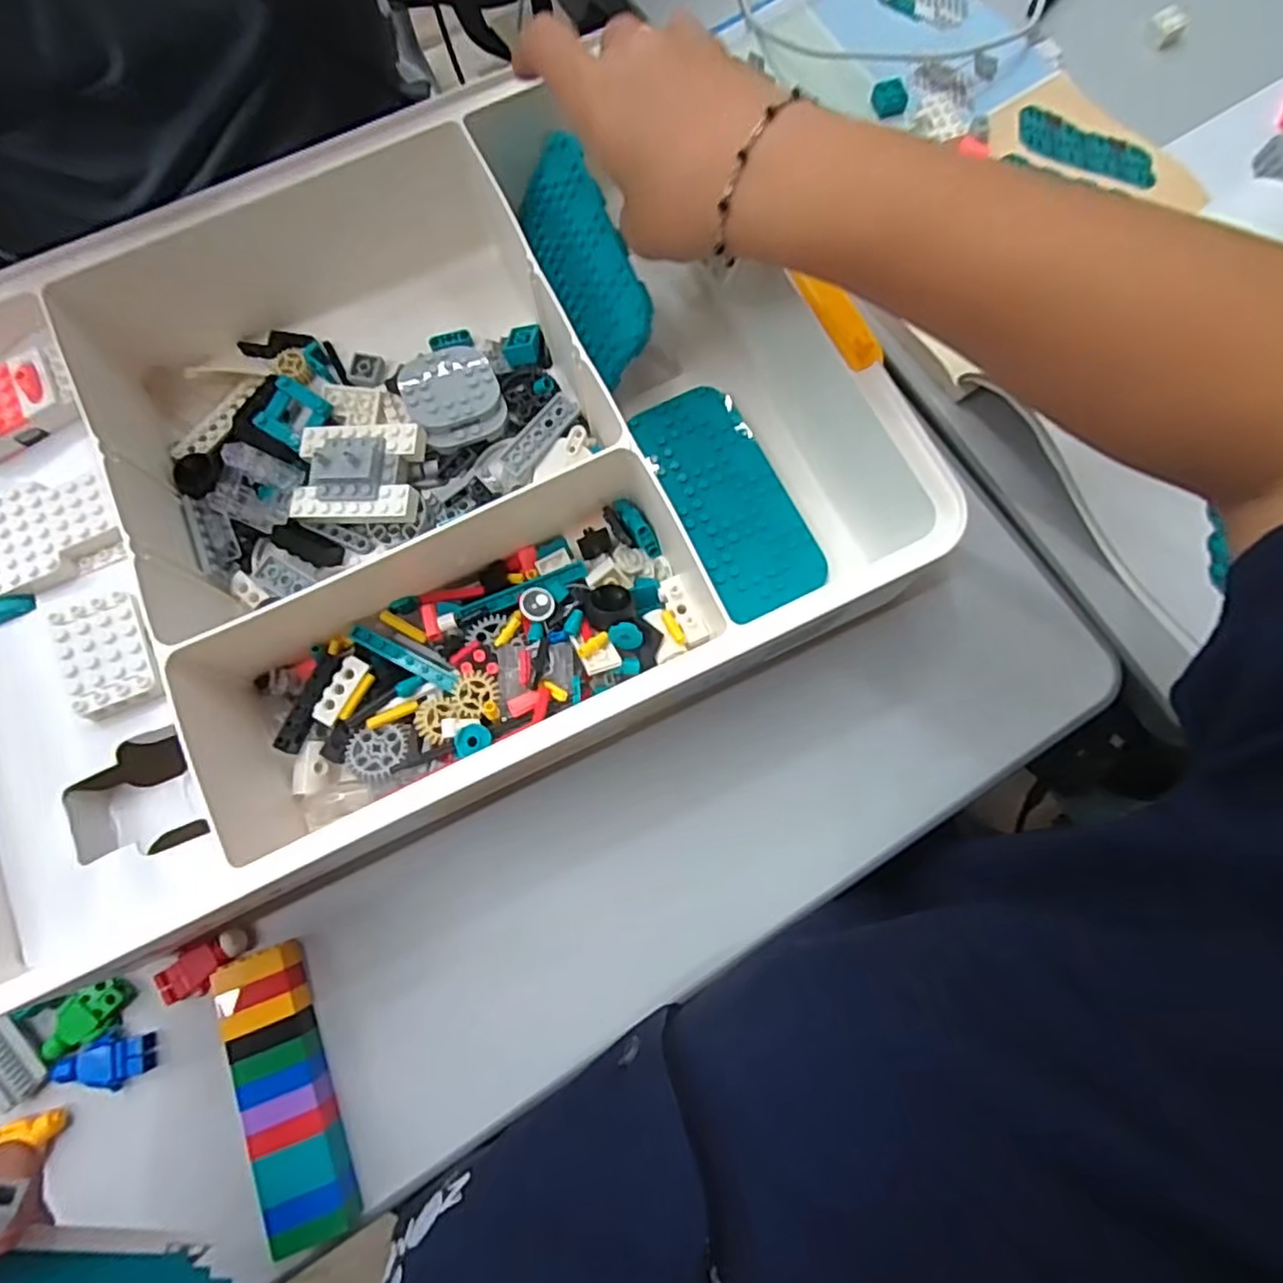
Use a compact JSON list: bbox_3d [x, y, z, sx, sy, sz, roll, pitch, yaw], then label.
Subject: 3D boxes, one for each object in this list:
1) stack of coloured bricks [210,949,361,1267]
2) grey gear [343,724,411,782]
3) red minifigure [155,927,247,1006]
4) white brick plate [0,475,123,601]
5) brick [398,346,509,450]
[{"bbox_3d":[-0.154,0.194,0.289,0.033,0.019,0.116,-21,78,-4],"label":"stack of coloured bricks"},{"bbox_3d":[-0.118,0.048,0.296,0.024,0.005,0.025,43,81,9],"label":"grey gear"},{"bbox_3d":[-0.199,0.148,0.304,0.040,0.010,0.021,-23,78,-5],"label":"red minifigure"},{"bbox_3d":[-0.265,-0.047,0.287,0.068,0.006,0.048,-25,78,-5],"label":"white brick plate"},{"bbox_3d":[-0.097,-0.127,0.347,0.044,0.018,0.057,-24,78,-5],"label":"brick"}]

